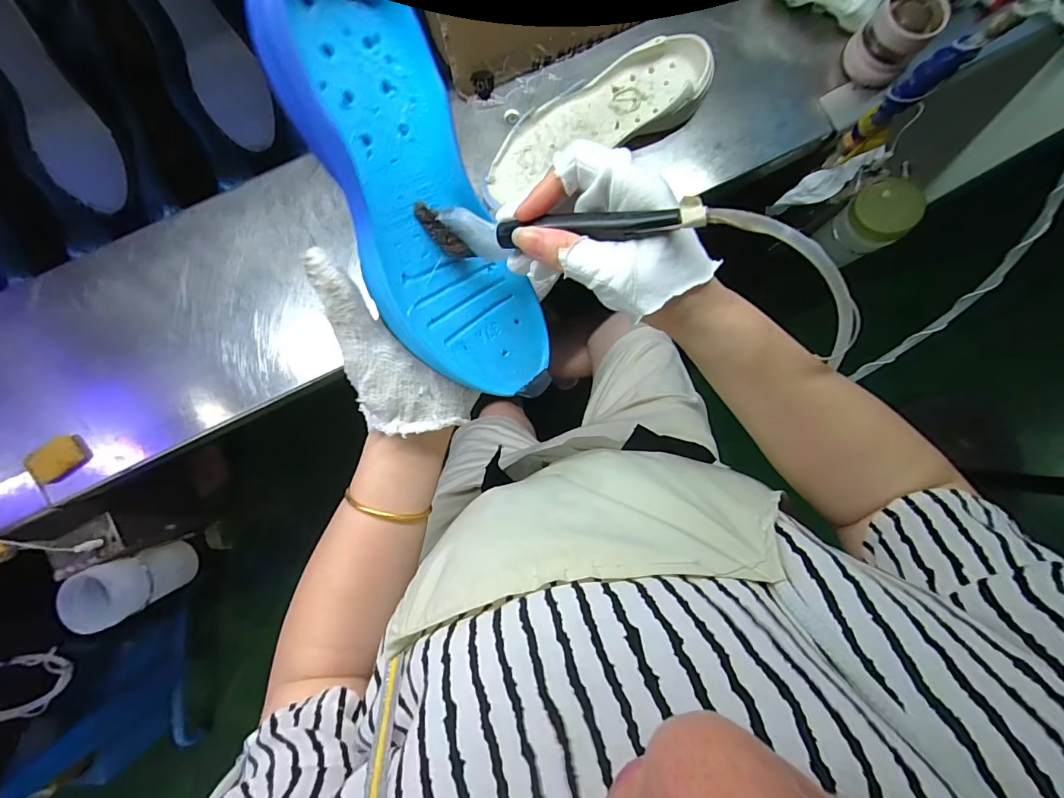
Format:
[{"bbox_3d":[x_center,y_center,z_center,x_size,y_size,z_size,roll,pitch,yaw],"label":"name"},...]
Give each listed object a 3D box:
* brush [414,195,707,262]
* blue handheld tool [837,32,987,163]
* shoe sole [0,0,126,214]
[{"bbox_3d":[0.009,-0.095,0.249,0.158,0.031,0.018,5,82,26],"label":"brush"},{"bbox_3d":[0.363,-0.292,0.448,0.033,0.154,0.024,44,86,0],"label":"blue handheld tool"},{"bbox_3d":[-0.535,-0.333,0.508,0.070,0.024,0.231,-22,110,-3],"label":"shoe sole"}]

